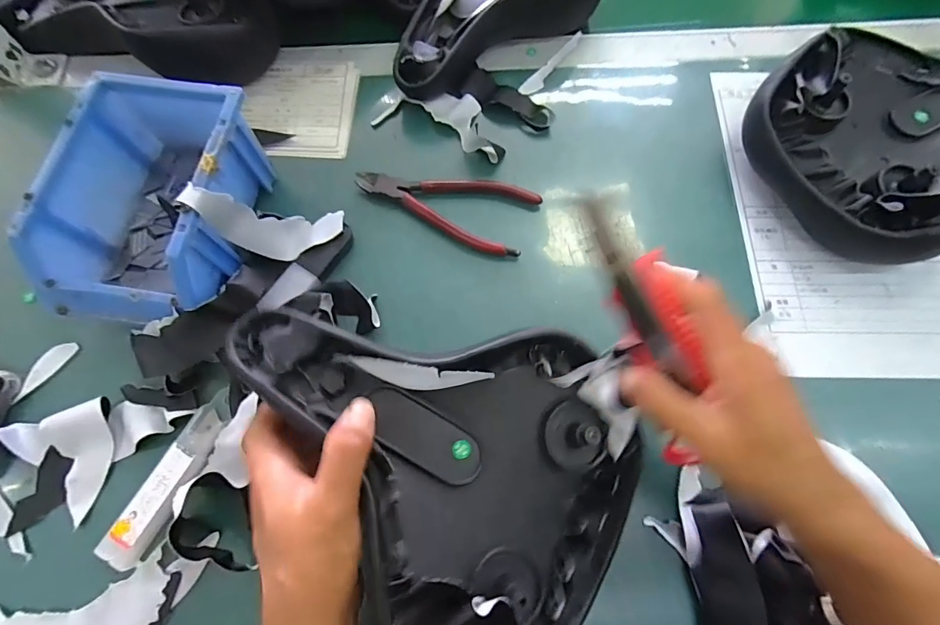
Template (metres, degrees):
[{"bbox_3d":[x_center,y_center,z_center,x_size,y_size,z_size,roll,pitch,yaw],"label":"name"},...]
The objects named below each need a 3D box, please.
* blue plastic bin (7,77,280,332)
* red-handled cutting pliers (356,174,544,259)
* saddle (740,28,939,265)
[{"bbox_3d":[-0.235,-0.080,0.340,0.119,0.075,0.173,8,71,3],"label":"blue plastic bin"},{"bbox_3d":[-0.020,-0.098,0.382,0.149,0.013,0.067,23,73,8],"label":"red-handled cutting pliers"},{"bbox_3d":[0.351,-0.148,0.365,0.225,0.070,0.182,-30,74,-10],"label":"saddle"}]

